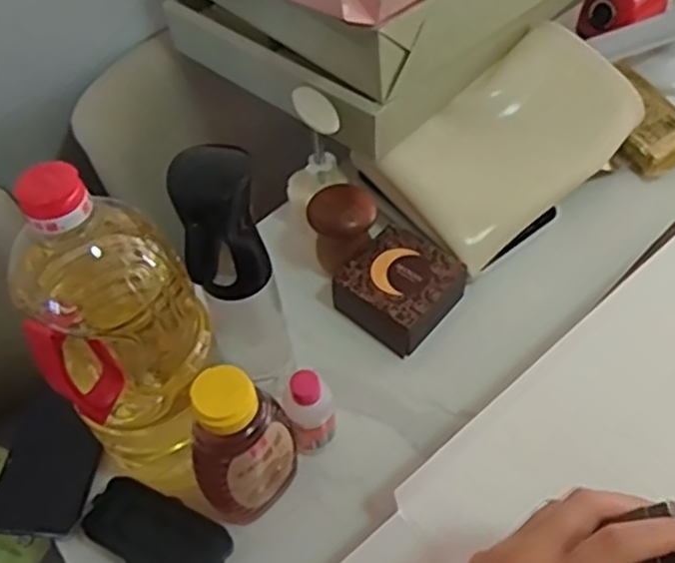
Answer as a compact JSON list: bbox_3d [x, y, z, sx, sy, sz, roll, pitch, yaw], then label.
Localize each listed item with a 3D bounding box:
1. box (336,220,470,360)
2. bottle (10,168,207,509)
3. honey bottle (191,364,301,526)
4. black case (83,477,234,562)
[{"bbox_3d":[0.056,0.009,0.643,0.087,0.058,0.096,36,63,26],"label":"box"},{"bbox_3d":[-0.134,0.051,0.481,0.099,0.293,0.112,-25,56,-14],"label":"bottle"},{"bbox_3d":[-0.066,0.120,0.507,0.046,0.160,0.070,28,60,22],"label":"honey bottle"},{"bbox_3d":[-0.134,0.192,0.532,0.116,0.032,0.050,21,58,19],"label":"black case"}]

